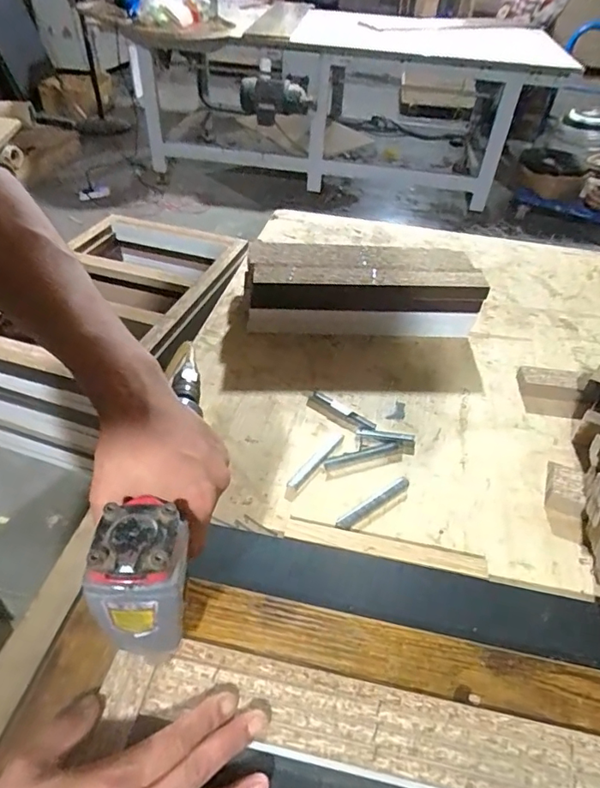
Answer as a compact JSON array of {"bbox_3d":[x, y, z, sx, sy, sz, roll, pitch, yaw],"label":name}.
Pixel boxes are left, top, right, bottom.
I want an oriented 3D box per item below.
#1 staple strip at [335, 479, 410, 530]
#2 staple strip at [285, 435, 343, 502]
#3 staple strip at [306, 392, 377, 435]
[{"bbox_3d":[0.075,0.109,0.503,0.096,0.004,0.013,-27,51,-28],"label":"staple strip"},{"bbox_3d":[0.016,0.073,0.530,0.016,0.004,0.105,25,47,22],"label":"staple strip"},{"bbox_3d":[0.046,0.023,0.587,0.083,0.005,0.027,28,48,25],"label":"staple strip"}]

